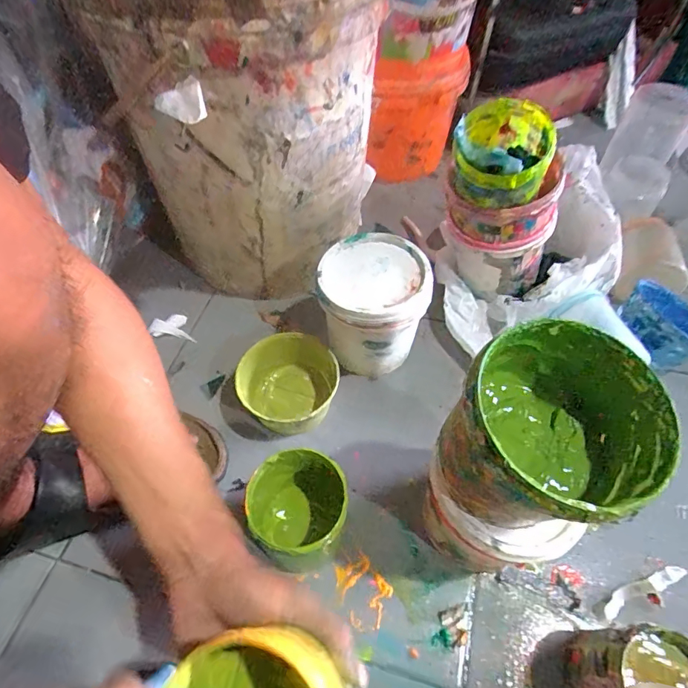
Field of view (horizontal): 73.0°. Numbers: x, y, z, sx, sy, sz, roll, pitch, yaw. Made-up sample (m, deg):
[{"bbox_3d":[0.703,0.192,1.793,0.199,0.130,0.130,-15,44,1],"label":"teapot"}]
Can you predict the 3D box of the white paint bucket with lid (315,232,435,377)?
[{"bbox_3d":[0.033,-0.040,0.556,0.118,0.130,0.117,0,55,0],"label":"white paint bucket with lid"}]

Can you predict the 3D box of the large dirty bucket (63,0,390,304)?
[{"bbox_3d":[-0.115,-0.272,0.569,0.272,0.359,0.312,-27,60,-18],"label":"large dirty bucket"}]

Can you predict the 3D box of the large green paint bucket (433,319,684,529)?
[{"bbox_3d":[0.139,0.071,0.327,0.118,0.121,0.118,0,55,0],"label":"large green paint bucket"}]

